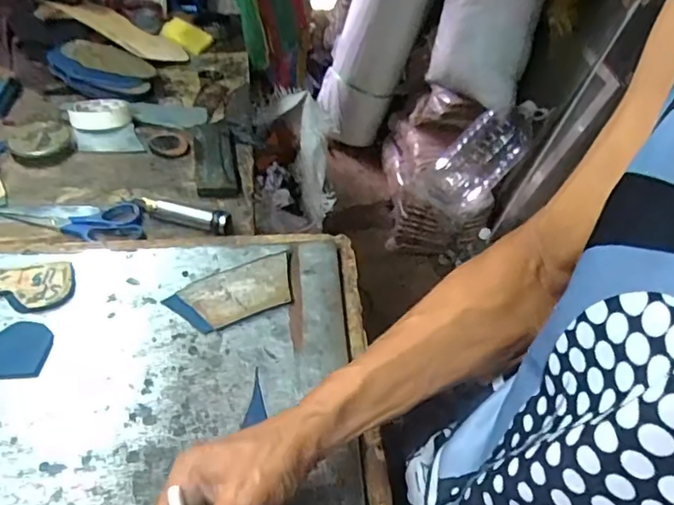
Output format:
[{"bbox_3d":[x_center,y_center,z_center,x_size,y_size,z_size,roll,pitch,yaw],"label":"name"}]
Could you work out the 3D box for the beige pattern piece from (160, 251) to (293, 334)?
[{"bbox_3d":[-0.104,0.040,0.559,0.126,0.009,0.067,-18,53,-19],"label":"beige pattern piece"}]

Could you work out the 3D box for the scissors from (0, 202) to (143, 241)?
[{"bbox_3d":[-0.315,-0.035,0.647,0.162,0.012,0.066,5,45,-11],"label":"scissors"}]

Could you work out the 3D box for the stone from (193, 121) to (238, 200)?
[{"bbox_3d":[-0.172,-0.139,0.767,0.053,0.017,0.179,-6,46,-12],"label":"stone"}]

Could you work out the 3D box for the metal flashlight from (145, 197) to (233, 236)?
[{"bbox_3d":[-0.181,-0.045,0.659,0.113,0.024,0.021,14,45,7],"label":"metal flashlight"}]

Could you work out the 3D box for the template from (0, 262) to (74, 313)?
[{"bbox_3d":[-0.337,0.038,0.547,0.136,0.011,0.058,-4,45,-10],"label":"template"}]

